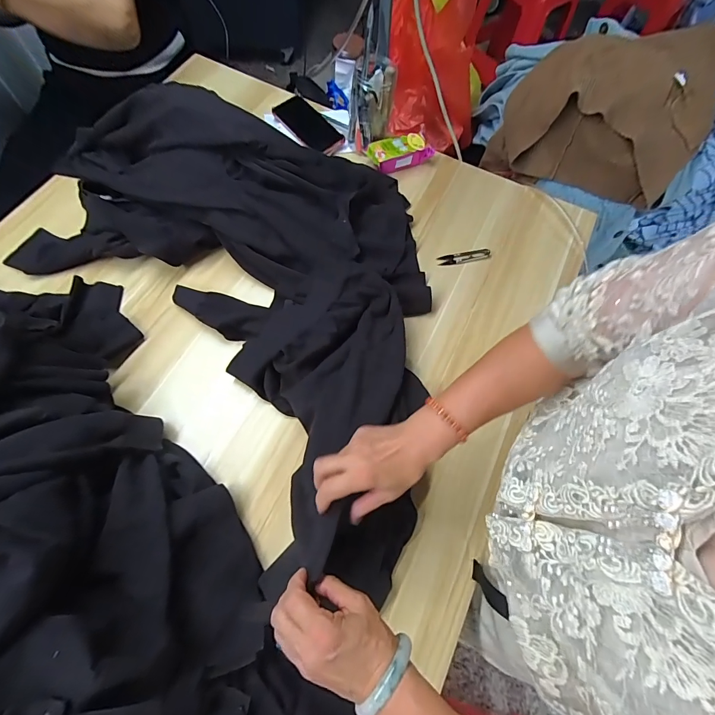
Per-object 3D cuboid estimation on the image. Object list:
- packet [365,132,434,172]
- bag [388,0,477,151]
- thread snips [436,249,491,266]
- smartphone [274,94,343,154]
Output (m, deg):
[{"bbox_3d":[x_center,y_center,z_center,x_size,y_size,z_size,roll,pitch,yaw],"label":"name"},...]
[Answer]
[{"bbox_3d":[0.087,-0.427,0.772,0.136,0.041,0.058,-21,71,-11],"label":"packet"},{"bbox_3d":[0.184,-0.656,0.825,0.227,0.309,0.154,18,68,4],"label":"bag"},{"bbox_3d":[0.204,-0.193,0.711,0.102,0.008,0.022,-9,69,-7],"label":"thread snips"},{"bbox_3d":[-0.108,-0.499,0.798,0.167,0.016,0.075,43,72,13],"label":"smartphone"}]

